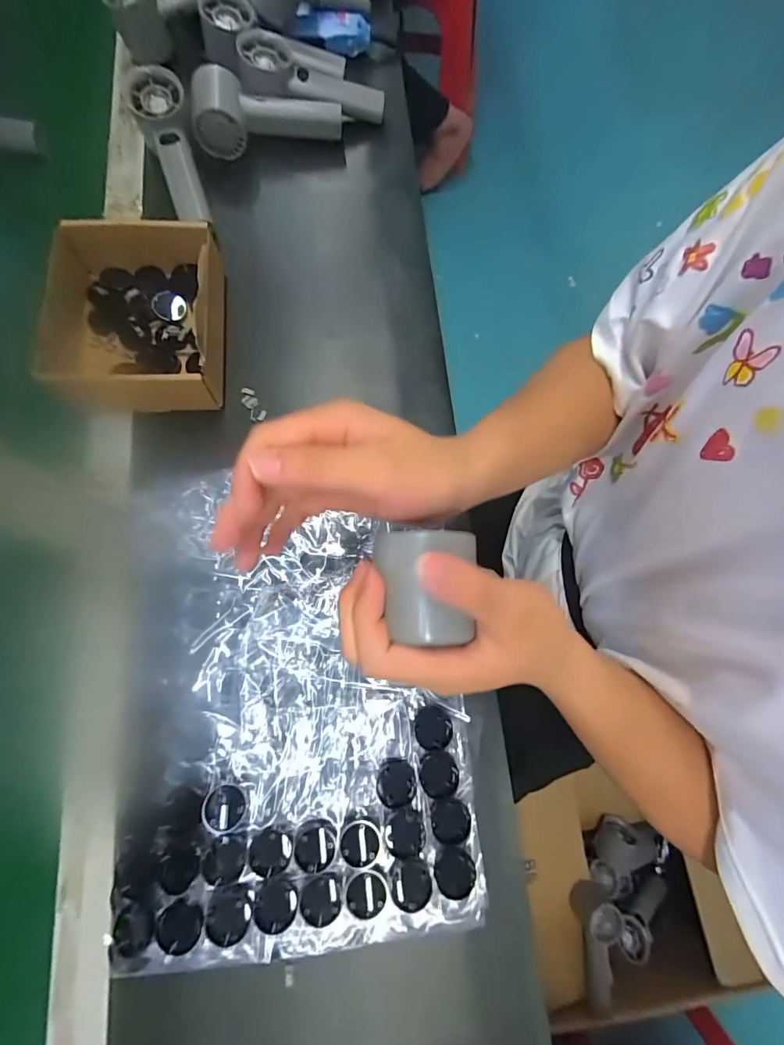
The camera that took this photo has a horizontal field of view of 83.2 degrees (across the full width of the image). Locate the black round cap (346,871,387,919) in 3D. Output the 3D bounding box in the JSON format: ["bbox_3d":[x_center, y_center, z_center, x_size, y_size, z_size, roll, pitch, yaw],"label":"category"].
[{"bbox_3d":[-0.018,0.258,0.306,0.027,0.005,0.026,0,75,0],"label":"black round cap"}]

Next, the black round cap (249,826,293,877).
[{"bbox_3d":[-0.086,0.233,0.312,0.028,0.005,0.029,0,75,0],"label":"black round cap"}]

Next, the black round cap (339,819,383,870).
[{"bbox_3d":[-0.022,0.231,0.316,0.030,0.004,0.029,0,75,0],"label":"black round cap"}]

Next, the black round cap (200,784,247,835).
[{"bbox_3d":[-0.122,0.207,0.320,0.029,0.012,0.027,0,75,0],"label":"black round cap"}]

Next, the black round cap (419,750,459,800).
[{"bbox_3d":[0.036,0.194,0.341,0.030,0.007,0.031,0,75,0],"label":"black round cap"}]

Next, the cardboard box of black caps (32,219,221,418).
[{"bbox_3d":[-0.238,-0.187,0.406,0.159,0.069,0.166,-4,76,-2],"label":"cardboard box of black caps"}]

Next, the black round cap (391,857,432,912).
[{"bbox_3d":[0.014,0.256,0.312,0.028,0.004,0.031,4,75,1],"label":"black round cap"}]

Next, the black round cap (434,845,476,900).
[{"bbox_3d":[0.046,0.253,0.321,0.030,0.012,0.031,0,75,0],"label":"black round cap"}]

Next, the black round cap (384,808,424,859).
[{"bbox_3d":[0.009,0.226,0.322,0.027,0.004,0.030,4,75,1],"label":"black round cap"}]

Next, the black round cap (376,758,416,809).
[{"bbox_3d":[0.004,0.195,0.329,0.029,0.004,0.031,0,75,0],"label":"black round cap"}]

